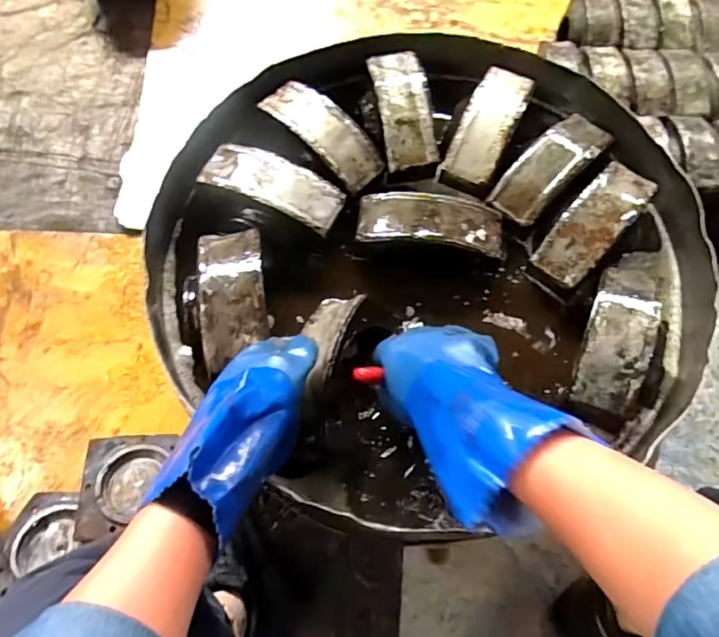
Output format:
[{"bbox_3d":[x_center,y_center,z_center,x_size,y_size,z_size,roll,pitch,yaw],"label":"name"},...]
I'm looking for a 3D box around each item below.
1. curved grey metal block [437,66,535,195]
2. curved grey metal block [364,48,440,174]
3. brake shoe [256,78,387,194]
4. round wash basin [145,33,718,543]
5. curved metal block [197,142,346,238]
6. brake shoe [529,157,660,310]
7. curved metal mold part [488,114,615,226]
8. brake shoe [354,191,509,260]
[{"bbox_3d":[0.155,-0.231,0.654,0.062,0.046,0.164,25,70,8],"label":"curved grey metal block"},{"bbox_3d":[0.053,-0.257,0.658,0.062,0.035,0.163,-8,69,-5],"label":"curved grey metal block"},{"bbox_3d":[-0.045,-0.219,0.642,0.062,0.036,0.167,-42,75,-16],"label":"brake shoe"},{"bbox_3d":[0.066,-0.093,0.606,0.577,0.094,0.528,0,68,-1],"label":"round wash basin"},{"bbox_3d":[-0.099,-0.150,0.607,0.160,0.034,0.064,24,70,8],"label":"curved metal block"},{"bbox_3d":[0.259,-0.101,0.603,0.063,0.057,0.168,36,83,18],"label":"brake shoe"},{"bbox_3d":[0.223,-0.176,0.627,0.159,0.033,0.063,-41,75,-16],"label":"curved metal mold part"},{"bbox_3d":[0.080,-0.108,0.599,0.160,0.035,0.061,9,69,2],"label":"brake shoe"}]

